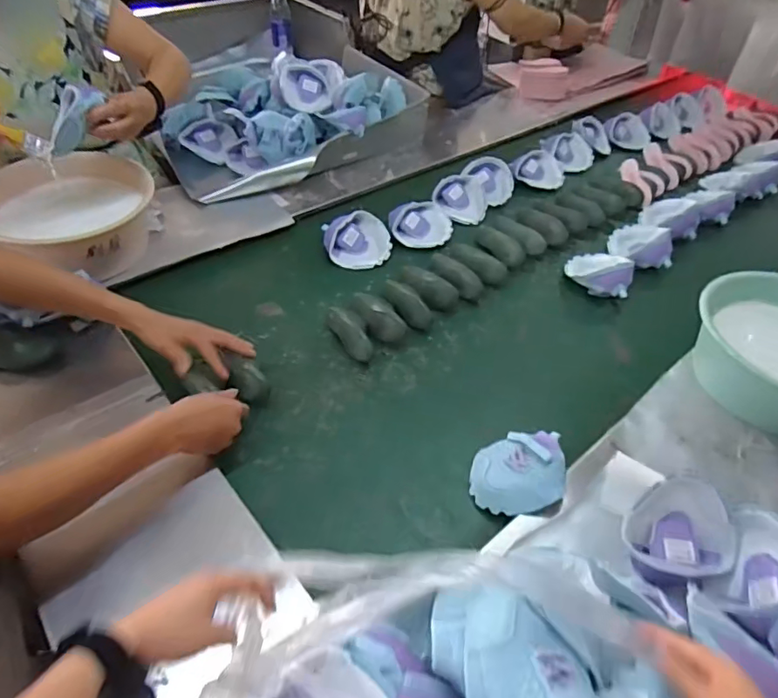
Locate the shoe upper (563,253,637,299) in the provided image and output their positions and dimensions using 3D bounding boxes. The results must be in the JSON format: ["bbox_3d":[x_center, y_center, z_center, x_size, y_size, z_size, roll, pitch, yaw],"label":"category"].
[{"bbox_3d":[0.437,-0.170,1.111,0.125,0.057,0.132,16,48,11],"label":"shoe upper"}]

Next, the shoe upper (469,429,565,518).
[{"bbox_3d":[0.184,0.168,0.757,0.124,0.066,0.125,10,47,5],"label":"shoe upper"}]

